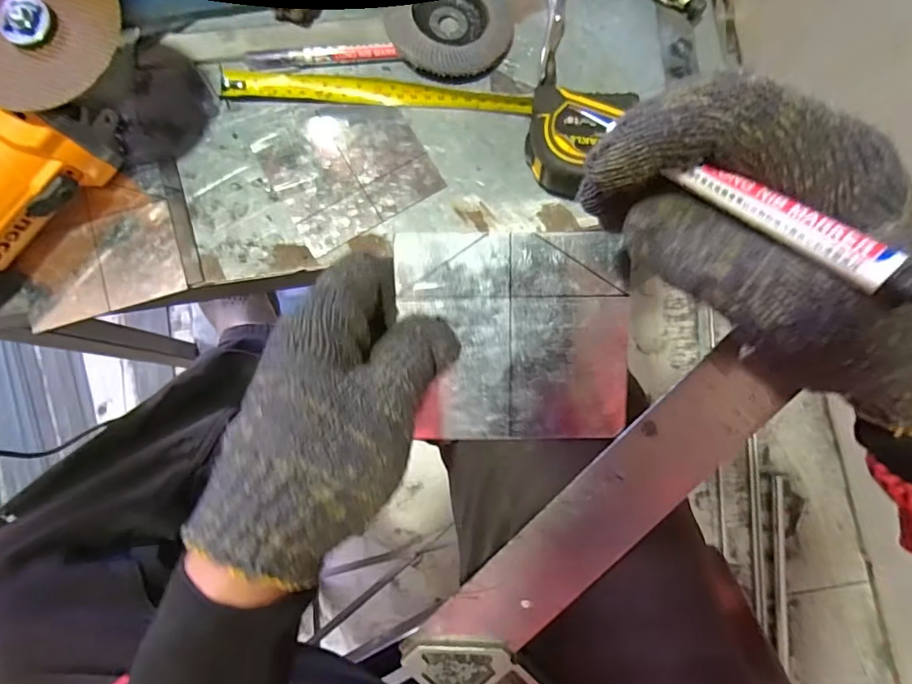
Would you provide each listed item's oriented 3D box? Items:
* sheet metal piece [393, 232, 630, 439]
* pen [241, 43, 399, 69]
[{"bbox_3d":[0.029,-0.001,0.246,0.106,0.004,0.099,-1,101,1],"label":"sheet metal piece"},{"bbox_3d":[-0.098,-0.212,0.379,0.112,0.008,0.013,-3,89,3],"label":"pen"}]

